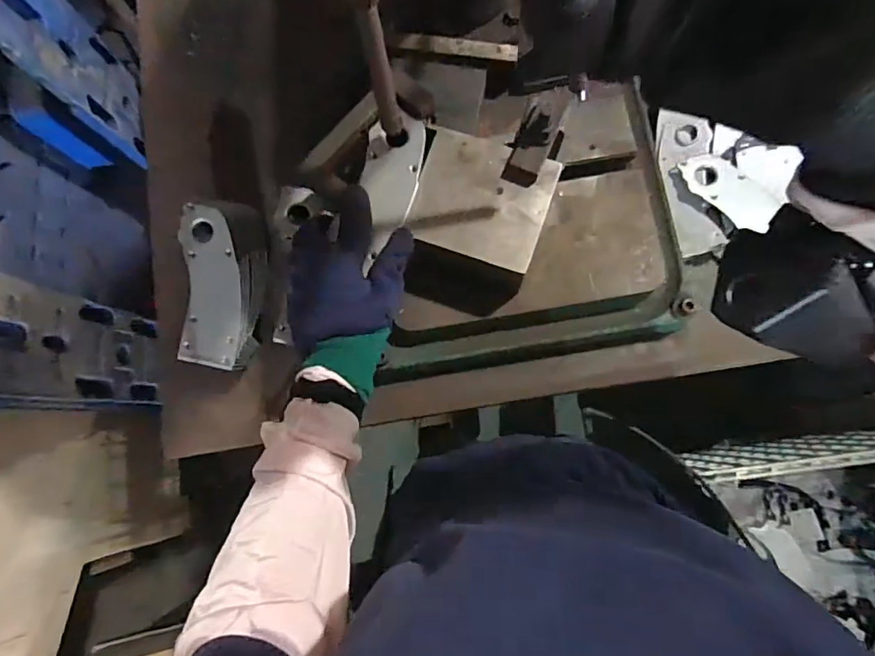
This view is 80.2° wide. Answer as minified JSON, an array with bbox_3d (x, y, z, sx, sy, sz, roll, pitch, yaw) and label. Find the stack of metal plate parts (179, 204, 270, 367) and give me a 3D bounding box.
[{"bbox_3d":[-0.246,-0.046,0.606,0.077,0.079,0.186,3,82,4],"label":"stack of metal plate parts"}]

